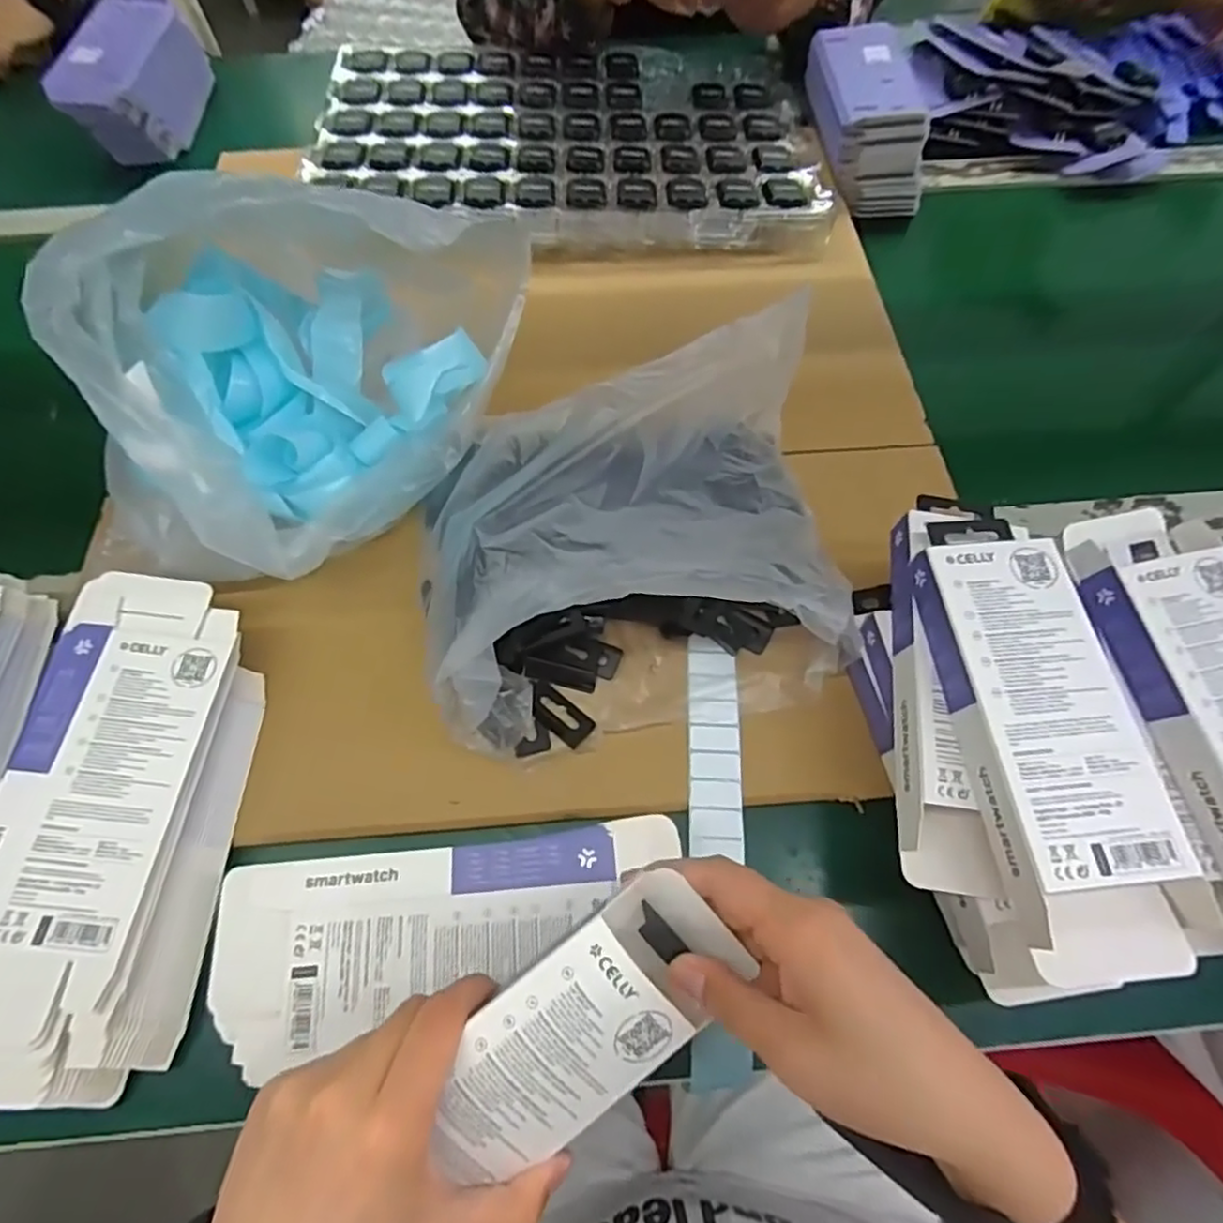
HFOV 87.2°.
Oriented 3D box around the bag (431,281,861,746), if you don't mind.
[{"bbox_3d":[0.021,-0.052,0.399,0.271,0.119,0.212,-13,65,-6],"label":"bag"}]

